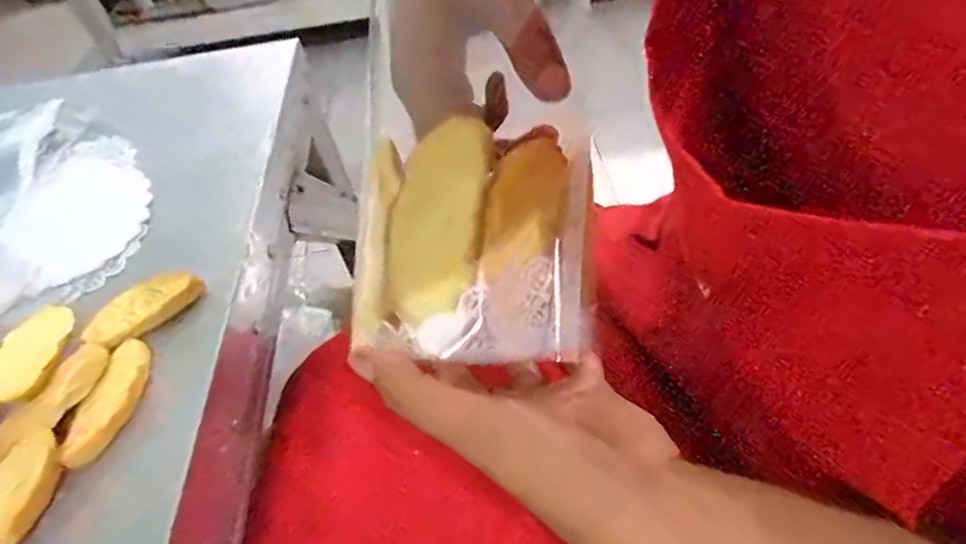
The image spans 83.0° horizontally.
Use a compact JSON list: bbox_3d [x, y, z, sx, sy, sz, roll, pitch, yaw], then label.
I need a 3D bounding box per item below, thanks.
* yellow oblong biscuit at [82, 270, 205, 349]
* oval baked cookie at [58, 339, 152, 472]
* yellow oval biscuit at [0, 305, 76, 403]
[{"bbox_3d":[-0.250,0.025,0.401,0.033,0.014,0.078,33,62,29],"label":"yellow oblong biscuit"},{"bbox_3d":[-0.244,0.084,0.358,0.033,0.011,0.085,2,51,9],"label":"oval baked cookie"},{"bbox_3d":[-0.307,0.055,0.370,0.035,0.012,0.087,7,36,-15],"label":"yellow oval biscuit"}]

